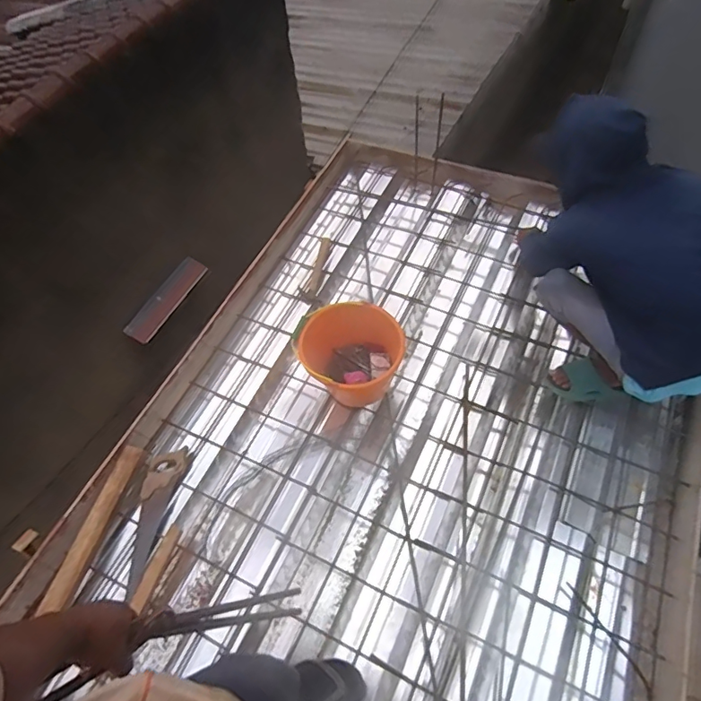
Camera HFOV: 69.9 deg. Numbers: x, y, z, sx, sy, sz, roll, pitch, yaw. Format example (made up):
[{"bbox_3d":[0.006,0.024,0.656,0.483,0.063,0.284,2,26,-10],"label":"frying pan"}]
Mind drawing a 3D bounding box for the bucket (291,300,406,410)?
[{"bbox_3d":[0.002,0.021,1.573,0.329,0.256,0.280,36,67,24],"label":"bucket"}]

